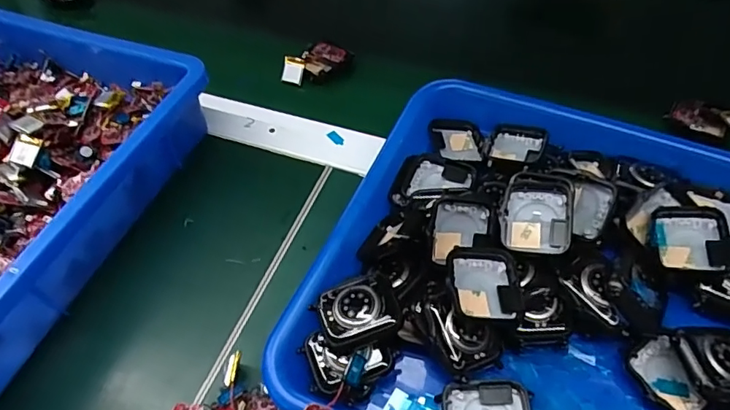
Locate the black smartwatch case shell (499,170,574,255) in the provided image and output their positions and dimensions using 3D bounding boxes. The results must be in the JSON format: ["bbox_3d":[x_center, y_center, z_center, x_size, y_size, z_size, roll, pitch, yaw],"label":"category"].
[{"bbox_3d":[0.096,0.004,0.290,0.037,0.011,0.051,4,70,19],"label":"black smartwatch case shell"}]

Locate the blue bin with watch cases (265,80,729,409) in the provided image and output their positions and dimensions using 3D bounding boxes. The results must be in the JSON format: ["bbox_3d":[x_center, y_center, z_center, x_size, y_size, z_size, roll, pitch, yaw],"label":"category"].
[{"bbox_3d":[0.145,0.050,0.289,0.326,0.056,0.265,19,56,17],"label":"blue bin with watch cases"}]

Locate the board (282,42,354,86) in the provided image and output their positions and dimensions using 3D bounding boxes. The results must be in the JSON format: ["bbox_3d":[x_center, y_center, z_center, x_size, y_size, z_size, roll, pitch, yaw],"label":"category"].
[{"bbox_3d":[-0.044,-0.124,0.454,0.061,0.016,0.027,-23,55,-14],"label":"board"}]

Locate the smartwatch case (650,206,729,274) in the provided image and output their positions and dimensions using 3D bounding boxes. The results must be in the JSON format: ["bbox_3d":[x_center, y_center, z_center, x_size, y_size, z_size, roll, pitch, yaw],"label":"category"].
[{"bbox_3d":[0.179,0.018,0.287,0.036,0.013,0.040,4,53,6],"label":"smartwatch case"}]

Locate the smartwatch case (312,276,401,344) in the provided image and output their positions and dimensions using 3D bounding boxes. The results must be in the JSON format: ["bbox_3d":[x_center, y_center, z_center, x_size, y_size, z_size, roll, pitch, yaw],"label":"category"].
[{"bbox_3d":[-0.004,0.056,0.271,0.040,0.011,0.036,-19,54,-11],"label":"smartwatch case"}]

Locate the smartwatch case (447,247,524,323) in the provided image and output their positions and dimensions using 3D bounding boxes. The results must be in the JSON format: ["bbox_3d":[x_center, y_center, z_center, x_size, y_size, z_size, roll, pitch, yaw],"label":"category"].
[{"bbox_3d":[0.061,0.041,0.270,0.039,0.010,0.040,3,56,-9],"label":"smartwatch case"}]

